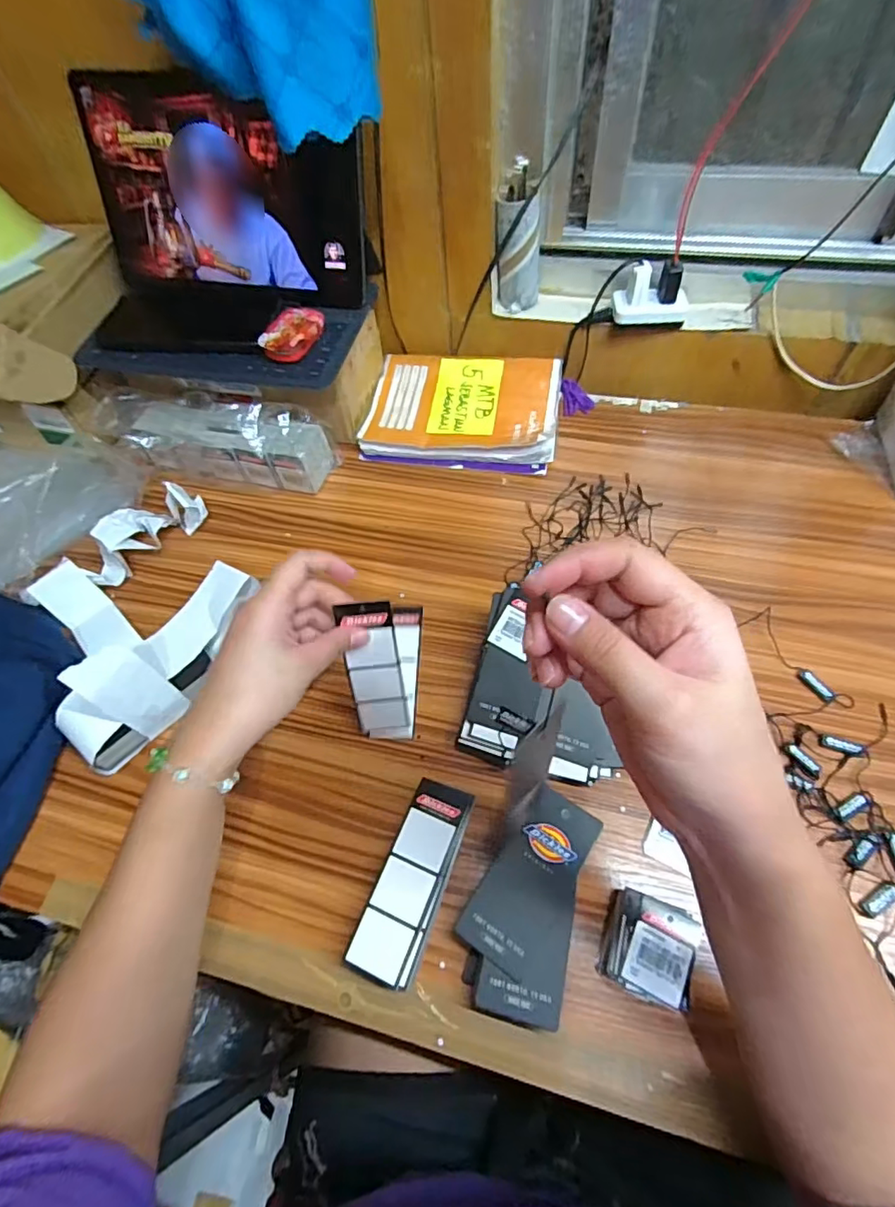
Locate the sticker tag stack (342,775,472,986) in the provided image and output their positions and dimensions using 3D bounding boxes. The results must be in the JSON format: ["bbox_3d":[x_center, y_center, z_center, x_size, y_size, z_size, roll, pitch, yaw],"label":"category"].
[{"bbox_3d":[-0.021,0.184,0.368,0.040,0.024,0.120,18,62,15],"label":"sticker tag stack"}]

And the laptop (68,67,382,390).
[{"bbox_3d":[-0.226,-0.326,0.516,0.280,0.179,0.173,15,61,13],"label":"laptop"}]

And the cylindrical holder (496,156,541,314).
[{"bbox_3d":[0.073,-0.363,0.553,0.046,0.110,0.050,7,60,9],"label":"cylindrical holder"}]

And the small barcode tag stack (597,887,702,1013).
[{"bbox_3d":[0.125,0.213,0.341,0.049,0.024,0.052,16,62,14],"label":"small barcode tag stack"}]

